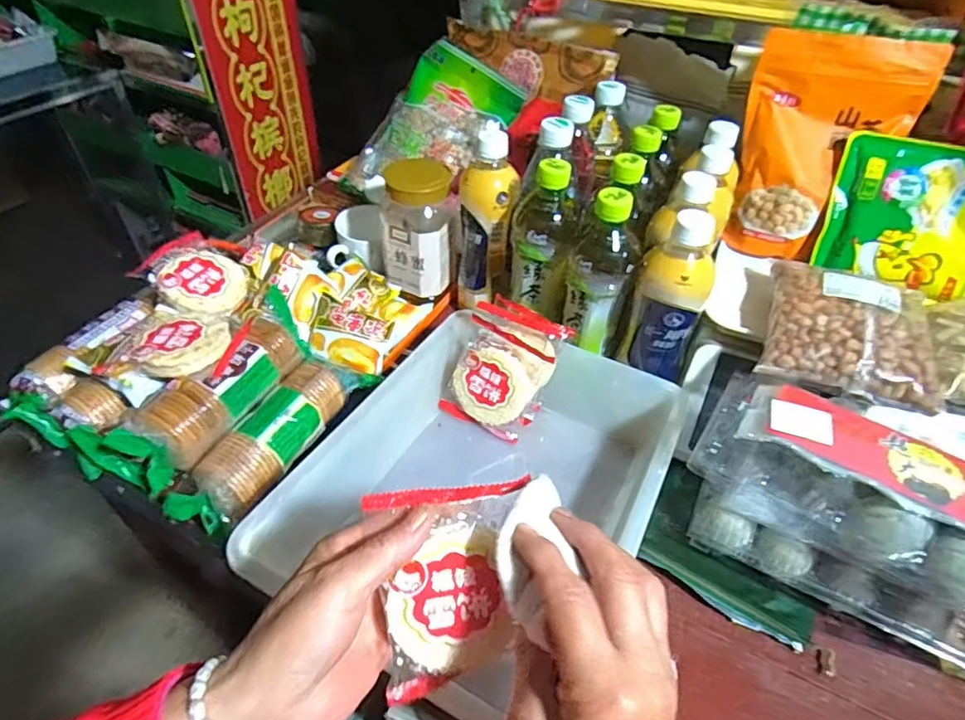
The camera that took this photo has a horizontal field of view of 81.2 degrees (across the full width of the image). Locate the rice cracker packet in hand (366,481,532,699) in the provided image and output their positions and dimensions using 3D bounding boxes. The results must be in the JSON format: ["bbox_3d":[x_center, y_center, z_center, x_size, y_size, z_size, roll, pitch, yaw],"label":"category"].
[{"bbox_3d":[-0.014,0.116,0.289,0.077,0.011,0.102,-8,89,-5],"label":"rice cracker packet in hand"}]

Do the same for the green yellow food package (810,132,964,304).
[{"bbox_3d":[0.443,-0.128,0.528,0.207,0.131,0.026,15,16,15],"label":"green yellow food package"}]

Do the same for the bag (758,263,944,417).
[{"bbox_3d":[0.313,-0.028,0.475,0.126,0.033,0.135,21,48,16],"label":"bag"}]

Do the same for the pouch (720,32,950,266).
[{"bbox_3d":[0.336,-0.200,0.572,0.153,0.228,0.060,16,18,18],"label":"pouch"}]

